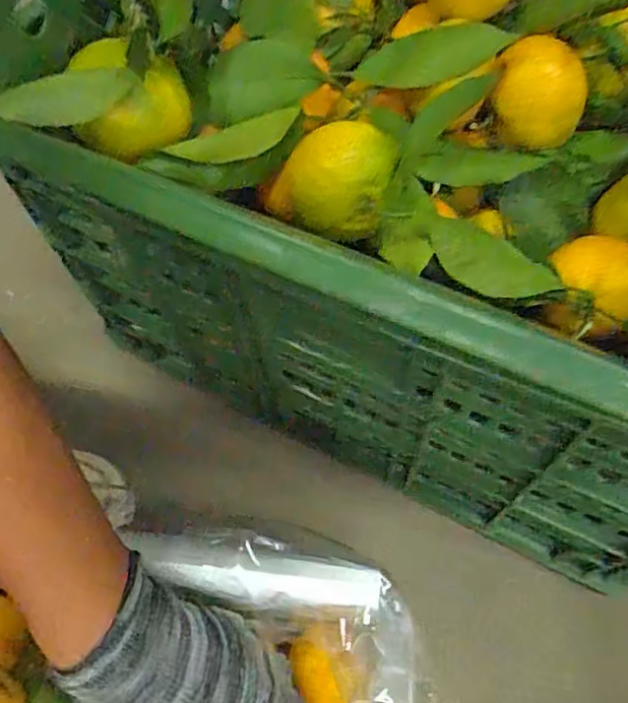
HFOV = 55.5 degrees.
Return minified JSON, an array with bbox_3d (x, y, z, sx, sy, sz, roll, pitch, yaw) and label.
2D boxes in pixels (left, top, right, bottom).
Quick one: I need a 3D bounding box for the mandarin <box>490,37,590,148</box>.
[{"bbox_3d":[0.127,-0.146,0.334,0.050,0.045,0.046,13,63,9],"label":"mandarin"}]

